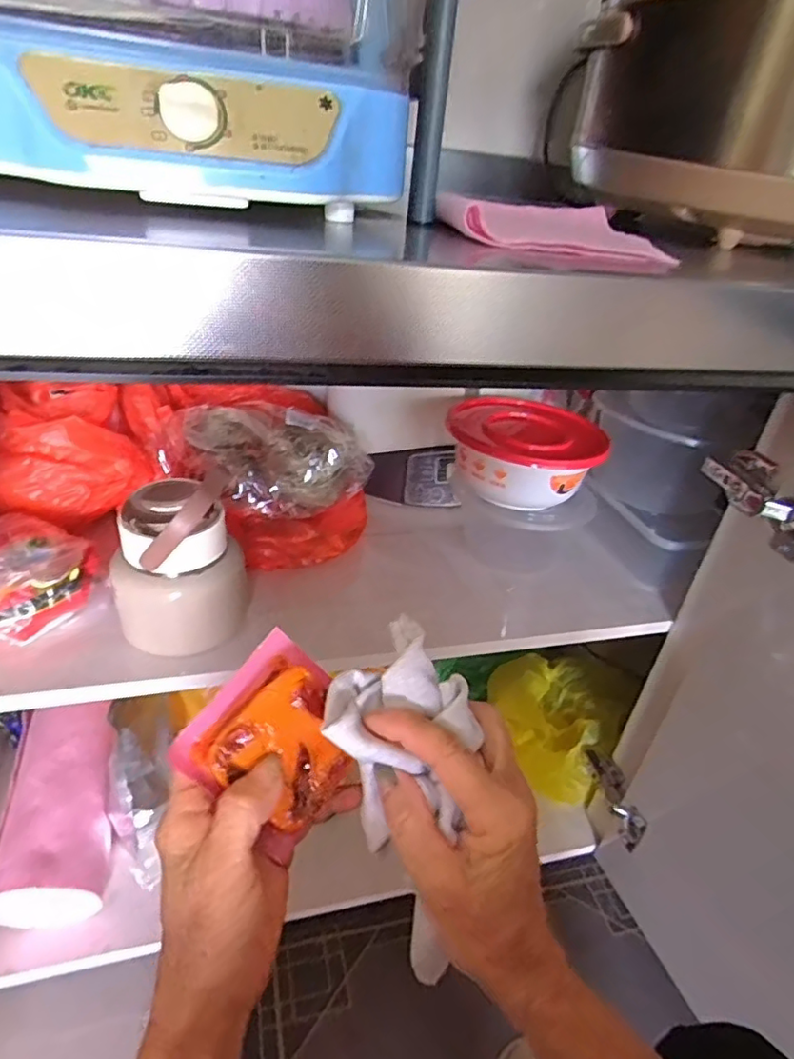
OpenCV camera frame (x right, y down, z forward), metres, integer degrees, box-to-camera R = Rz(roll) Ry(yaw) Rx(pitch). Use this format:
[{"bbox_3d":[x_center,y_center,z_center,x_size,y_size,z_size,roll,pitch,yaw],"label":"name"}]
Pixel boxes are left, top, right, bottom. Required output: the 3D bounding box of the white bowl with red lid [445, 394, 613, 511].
[{"bbox_3d":[0.139,-0.082,0.640,0.158,0.075,0.142,21,36,20],"label":"white bowl with red lid"}]

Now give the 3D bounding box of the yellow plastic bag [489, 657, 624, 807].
[{"bbox_3d":[0.220,0.288,0.873,0.142,0.122,0.191,-24,44,-38],"label":"yellow plastic bag"}]

